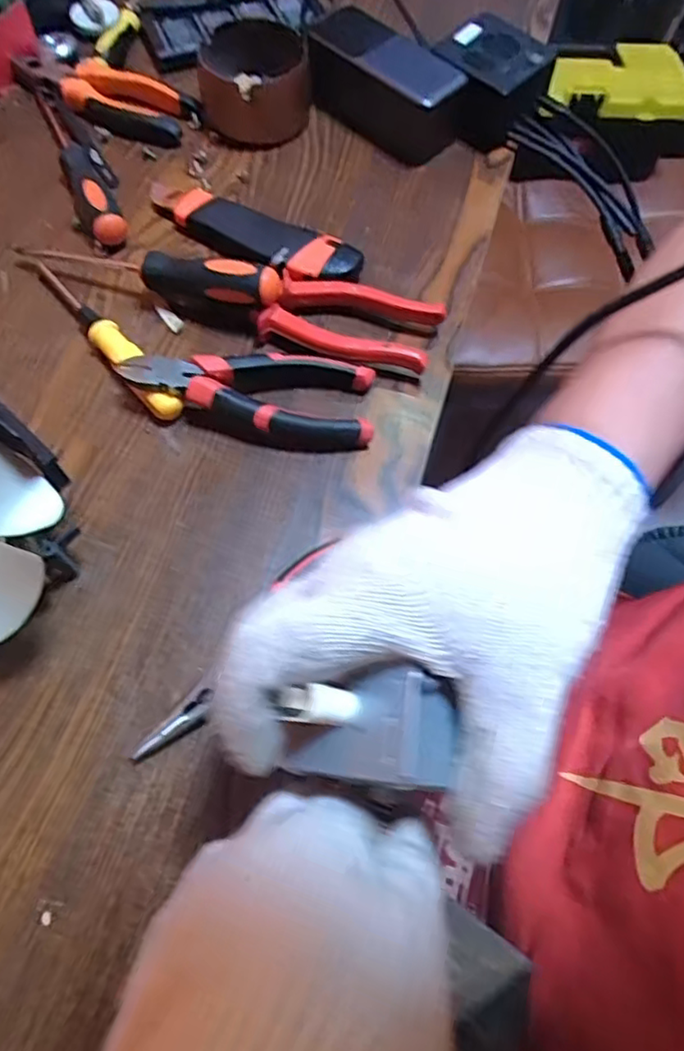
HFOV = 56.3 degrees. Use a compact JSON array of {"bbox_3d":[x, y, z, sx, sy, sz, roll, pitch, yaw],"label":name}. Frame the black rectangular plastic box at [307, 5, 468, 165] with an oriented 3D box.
[{"bbox_3d":[0.037,-0.362,0.526,0.136,0.055,0.059,41,70,14],"label":"black rectangular plastic box"}]

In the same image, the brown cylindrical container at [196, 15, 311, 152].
[{"bbox_3d":[-0.071,-0.357,0.517,0.090,0.049,0.088,1,66,-3],"label":"brown cylindrical container"}]

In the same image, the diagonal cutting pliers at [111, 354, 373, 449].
[{"bbox_3d":[-0.058,-0.080,0.409,0.152,0.029,0.059,1,66,-3],"label":"diagonal cutting pliers"}]

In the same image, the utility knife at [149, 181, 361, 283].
[{"bbox_3d":[-0.070,-0.217,0.470,0.175,0.024,0.043,28,68,9],"label":"utility knife"}]

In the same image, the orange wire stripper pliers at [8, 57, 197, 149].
[{"bbox_3d":[-0.197,-0.357,0.525,0.154,0.023,0.055,26,67,8],"label":"orange wire stripper pliers"}]

